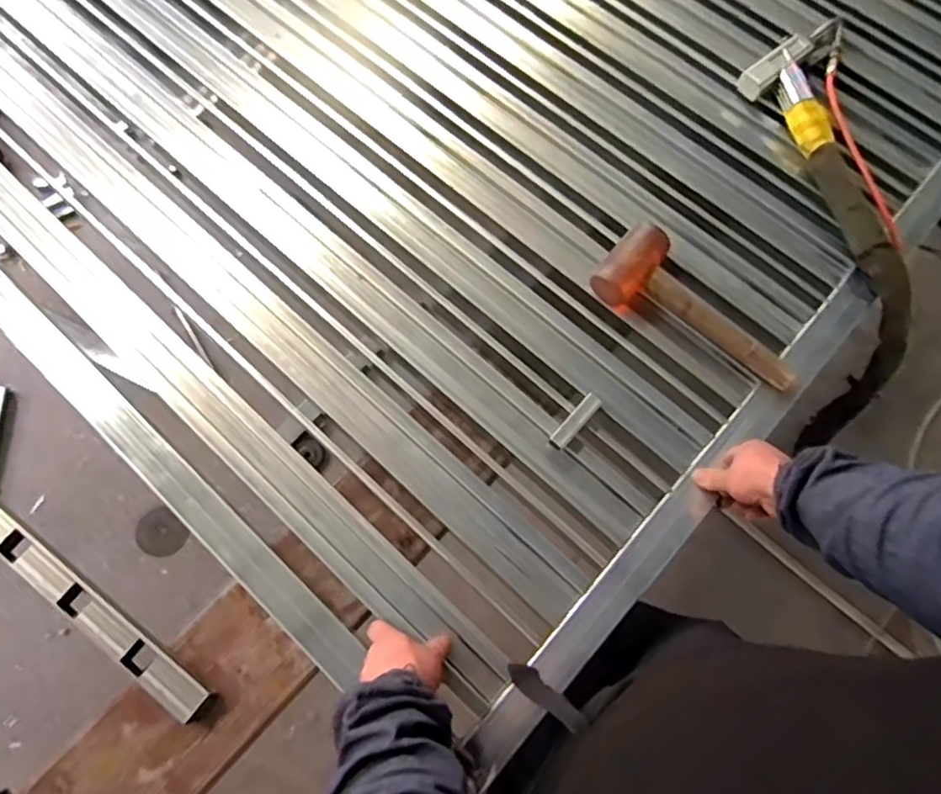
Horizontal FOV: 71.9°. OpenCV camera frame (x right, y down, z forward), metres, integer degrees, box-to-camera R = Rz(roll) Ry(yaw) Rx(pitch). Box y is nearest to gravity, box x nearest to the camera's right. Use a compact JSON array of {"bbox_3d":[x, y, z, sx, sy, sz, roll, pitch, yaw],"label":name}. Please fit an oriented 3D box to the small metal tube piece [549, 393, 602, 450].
[{"bbox_3d":[0.129,0.031,0.802,0.022,0.014,0.081,40,83,15],"label":"small metal tube piece"}]

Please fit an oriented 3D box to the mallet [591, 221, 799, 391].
[{"bbox_3d":[0.301,-0.107,0.868,0.286,0.064,0.106,39,70,0],"label":"mallet"}]

